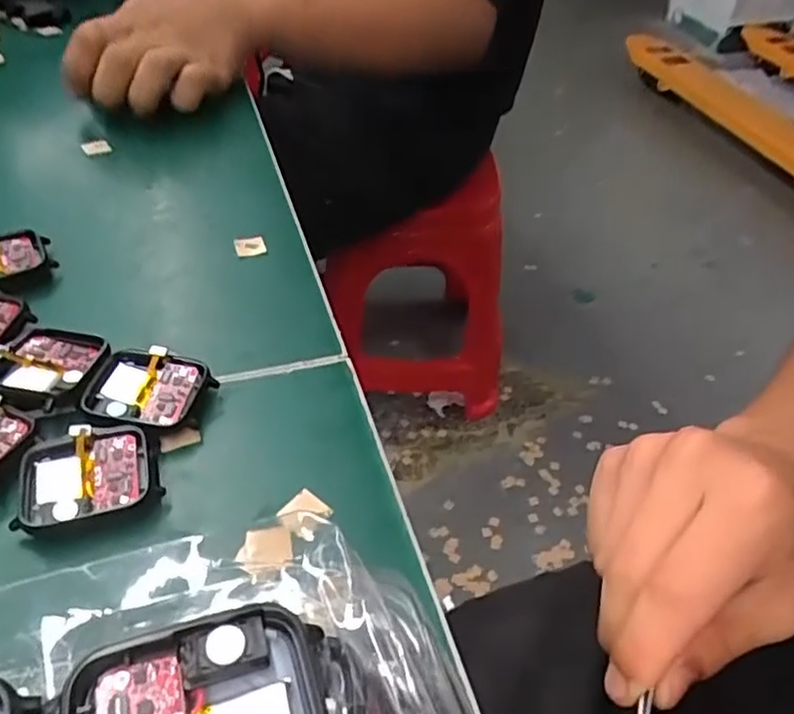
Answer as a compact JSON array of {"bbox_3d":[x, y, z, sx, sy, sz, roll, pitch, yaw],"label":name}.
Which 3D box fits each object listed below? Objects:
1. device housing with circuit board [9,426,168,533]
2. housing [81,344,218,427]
[{"bbox_3d":[-0.110,0.042,0.232,0.044,0.008,0.037,-14,48,-17],"label":"device housing with circuit board"},{"bbox_3d":[-0.102,0.013,0.263,0.046,0.011,0.036,12,45,8],"label":"housing"}]

